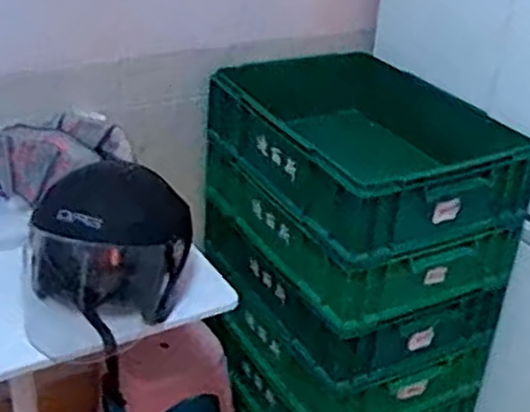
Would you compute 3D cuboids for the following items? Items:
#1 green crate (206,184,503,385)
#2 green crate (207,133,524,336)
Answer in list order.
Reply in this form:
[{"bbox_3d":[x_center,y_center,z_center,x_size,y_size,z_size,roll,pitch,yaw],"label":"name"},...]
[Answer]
[{"bbox_3d":[0.180,0.122,1.692,0.422,0.174,0.538,-14,34,-28],"label":"green crate"},{"bbox_3d":[0.189,0.012,1.626,0.422,0.164,0.551,-14,34,-28],"label":"green crate"}]

